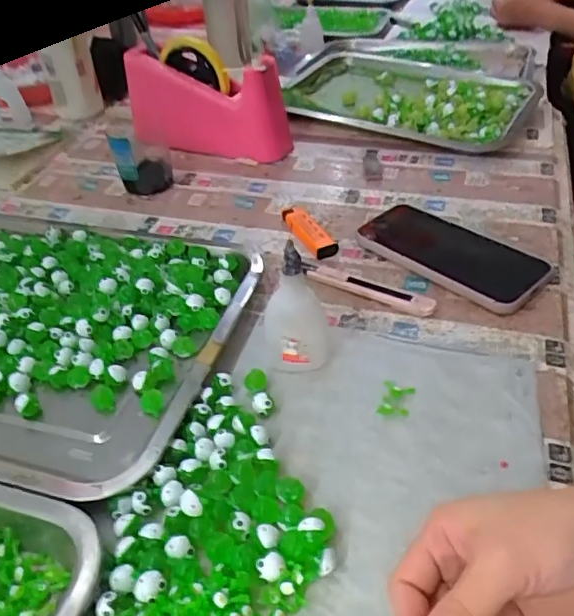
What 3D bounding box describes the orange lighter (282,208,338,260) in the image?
[{"bbox_3d":[0.020,-0.074,0.537,0.025,0.011,0.083,-21,42,-21],"label":"orange lighter"}]

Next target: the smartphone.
[{"bbox_3d":[0.146,-0.050,0.497,0.088,0.014,0.157,-32,47,-31],"label":"smartphone"}]

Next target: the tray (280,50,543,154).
[{"bbox_3d":[0.156,-0.273,0.739,0.301,0.045,0.226,15,42,20],"label":"tray"}]

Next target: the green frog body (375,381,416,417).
[{"bbox_3d":[0.073,0.062,0.382,0.020,0.007,0.029,11,41,16],"label":"green frog body"}]

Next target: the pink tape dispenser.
[{"bbox_3d":[-0.104,-0.250,0.676,0.200,0.109,0.087,20,44,25],"label":"pink tape dispenser"}]

